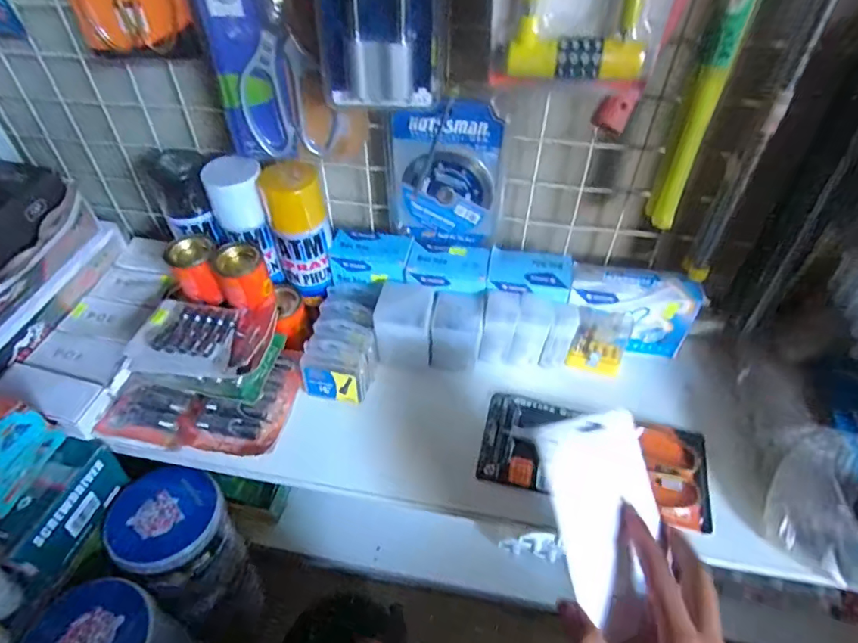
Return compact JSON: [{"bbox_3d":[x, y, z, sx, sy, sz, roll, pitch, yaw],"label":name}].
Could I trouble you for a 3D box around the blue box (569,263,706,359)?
[{"bbox_3d":[0.233,-0.009,0.598,0.138,0.102,0.038,8,46,8],"label":"blue box"}]

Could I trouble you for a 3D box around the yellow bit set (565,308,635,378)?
[{"bbox_3d":[0.199,0.023,0.592,0.062,0.078,0.029,8,46,8],"label":"yellow bit set"}]

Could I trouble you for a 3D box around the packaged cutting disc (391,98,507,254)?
[{"bbox_3d":[0.019,-0.159,0.563,0.123,0.163,0.014,12,46,11],"label":"packaged cutting disc"}]

